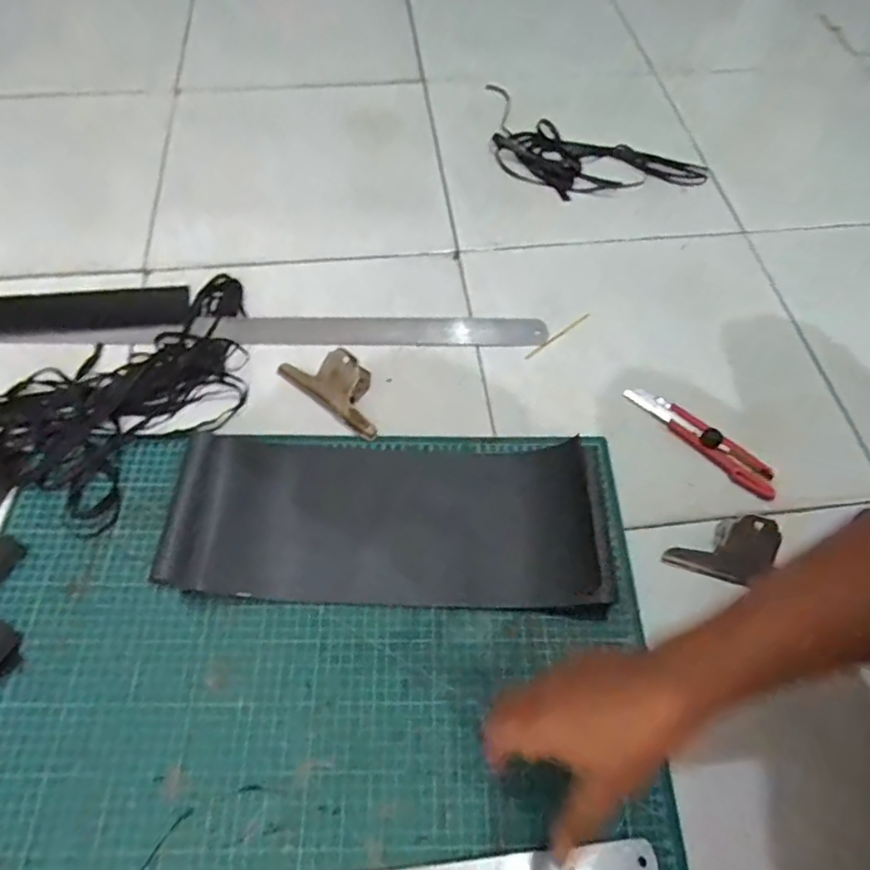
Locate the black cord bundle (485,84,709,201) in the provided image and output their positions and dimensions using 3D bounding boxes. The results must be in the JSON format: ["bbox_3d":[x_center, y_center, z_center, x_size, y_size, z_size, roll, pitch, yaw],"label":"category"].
[{"bbox_3d":[0.207,-0.414,0.847,0.361,0.032,0.164,28,63,13],"label":"black cord bundle"}]

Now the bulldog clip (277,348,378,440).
[{"bbox_3d":[-0.103,-0.061,0.620,0.138,0.039,0.064,37,65,17],"label":"bulldog clip"}]

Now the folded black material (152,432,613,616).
[{"bbox_3d":[-0.042,0.078,0.548,0.403,0.028,0.169,1,60,-2],"label":"folded black material"}]

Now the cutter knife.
[{"bbox_3d":[0.283,0.001,0.610,0.175,0.019,0.039,38,65,18],"label":"cutter knife"}]

